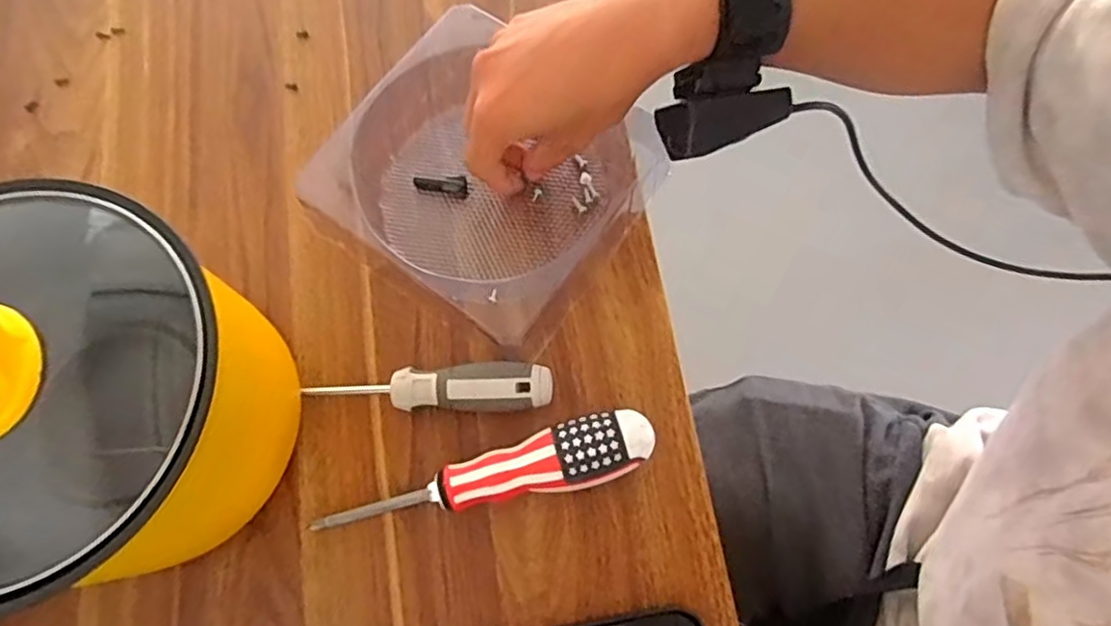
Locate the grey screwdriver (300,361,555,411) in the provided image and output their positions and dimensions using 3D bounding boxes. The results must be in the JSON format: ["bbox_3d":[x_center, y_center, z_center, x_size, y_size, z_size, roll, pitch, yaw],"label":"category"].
[{"bbox_3d":[-0.070,0.042,0.359,0.135,0.022,0.025,-2,73,0],"label":"grey screwdriver"}]

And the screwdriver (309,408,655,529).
[{"bbox_3d":[-0.035,0.088,0.345,0.174,0.036,0.032,-15,73,-3],"label":"screwdriver"}]

